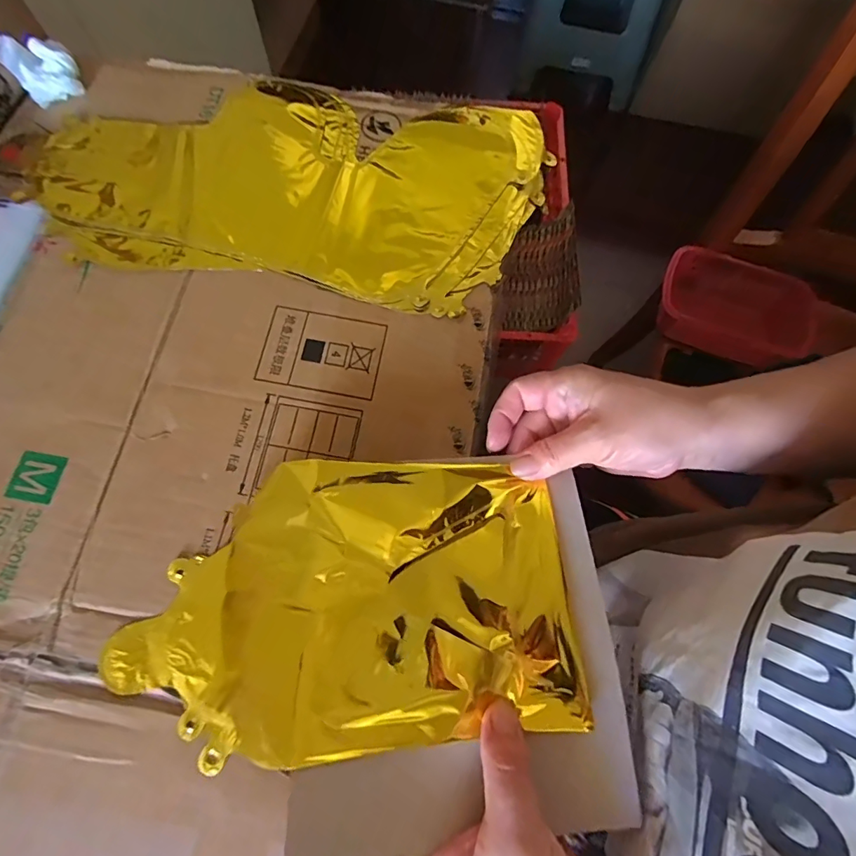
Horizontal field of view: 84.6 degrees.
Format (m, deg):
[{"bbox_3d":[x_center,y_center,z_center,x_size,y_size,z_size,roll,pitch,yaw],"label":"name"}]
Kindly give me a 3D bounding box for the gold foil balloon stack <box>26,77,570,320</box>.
[{"bbox_3d":[-0.114,-0.219,0.411,0.417,0.006,0.218,8,73,1],"label":"gold foil balloon stack"}]

